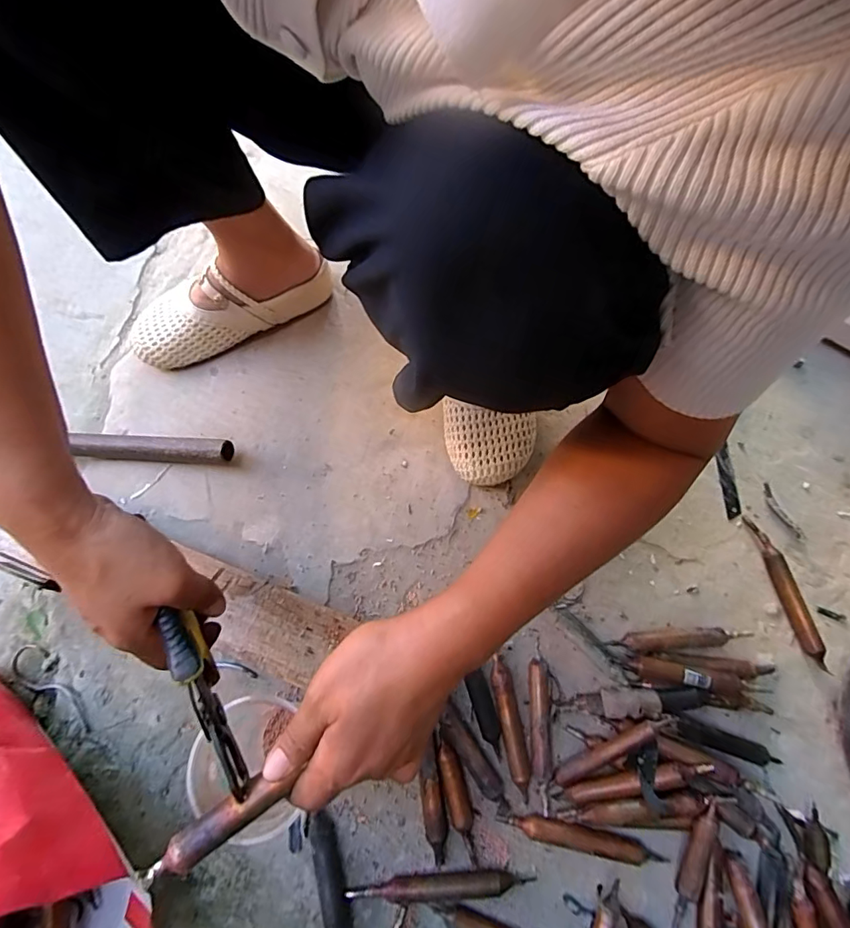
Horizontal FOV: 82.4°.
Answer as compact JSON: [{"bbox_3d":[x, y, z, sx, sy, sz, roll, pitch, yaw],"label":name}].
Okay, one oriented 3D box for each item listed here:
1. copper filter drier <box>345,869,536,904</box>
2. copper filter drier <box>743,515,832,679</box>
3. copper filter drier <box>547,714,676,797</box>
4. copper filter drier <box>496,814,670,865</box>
[{"bbox_3d":[0.013,0.366,0.421,0.156,0.018,0.018,-2,69,-2],"label":"copper filter drier"},{"bbox_3d":[0.383,0.133,0.517,0.016,0.020,0.159,-10,69,-6],"label":"copper filter drier"},{"bbox_3d":[0.170,0.267,0.448,0.131,0.020,0.019,-37,70,10],"label":"copper filter drier"},{"bbox_3d":[0.139,0.336,0.435,0.143,0.018,0.021,11,69,3],"label":"copper filter drier"}]

